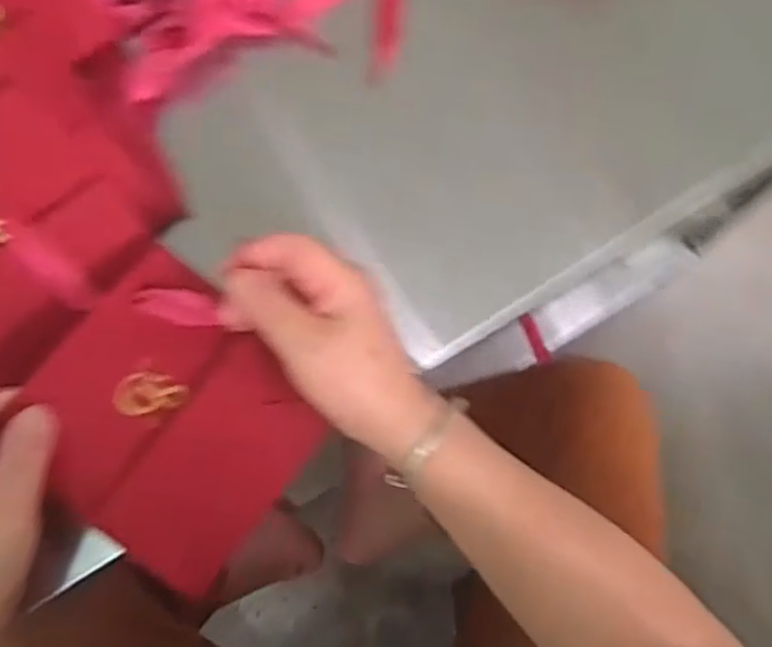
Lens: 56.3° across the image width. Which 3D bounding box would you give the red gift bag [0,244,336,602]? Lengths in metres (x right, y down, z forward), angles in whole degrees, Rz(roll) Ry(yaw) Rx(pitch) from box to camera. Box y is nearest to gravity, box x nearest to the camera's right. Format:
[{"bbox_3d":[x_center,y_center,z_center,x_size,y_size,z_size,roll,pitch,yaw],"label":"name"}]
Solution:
[{"bbox_3d":[-0.112,0.053,0.393,0.138,0.015,0.134,40,72,-11],"label":"red gift bag"}]

